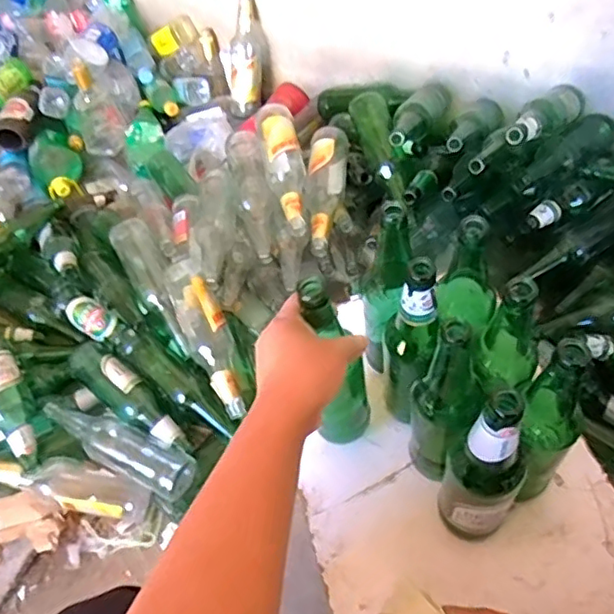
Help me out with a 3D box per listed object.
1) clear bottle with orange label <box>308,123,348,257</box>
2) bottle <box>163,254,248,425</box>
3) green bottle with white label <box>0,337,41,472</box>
[{"bbox_3d":[0.031,-0.209,1.045,0.068,0.063,0.258,3,54,7],"label":"clear bottle with orange label"},{"bbox_3d":[-0.161,0.035,0.944,0.071,0.073,0.260,-21,67,-11],"label":"bottle"},{"bbox_3d":[-0.467,0.150,0.951,0.070,0.070,0.254,-31,57,-17],"label":"green bottle with white label"}]

